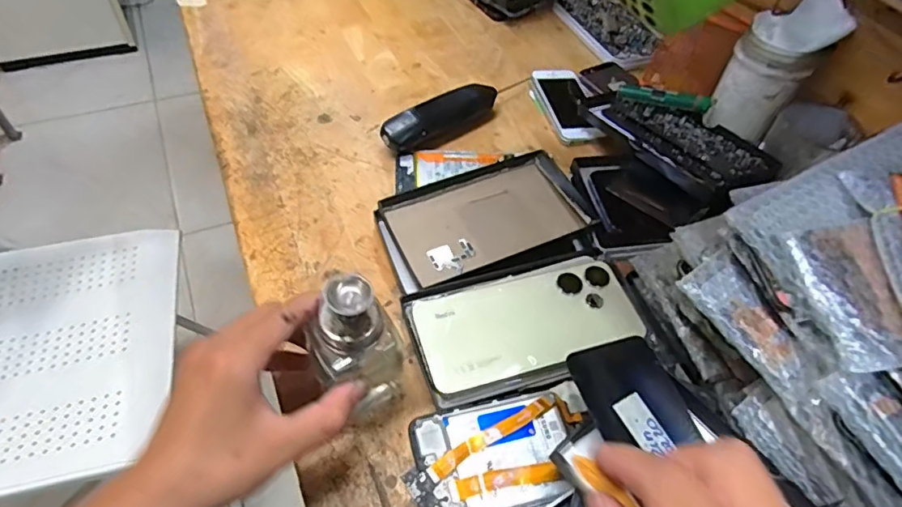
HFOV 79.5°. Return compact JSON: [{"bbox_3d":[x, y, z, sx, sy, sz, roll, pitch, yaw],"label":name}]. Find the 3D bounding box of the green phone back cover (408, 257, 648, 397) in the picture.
[{"bbox_3d":[0.059,0.050,0.416,0.168,0.007,0.088,-13,54,-14],"label":"green phone back cover"}]

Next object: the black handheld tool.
[{"bbox_3d":[-0.007,-0.146,0.584,0.139,0.042,0.028,-28,59,-24],"label":"black handheld tool"}]

